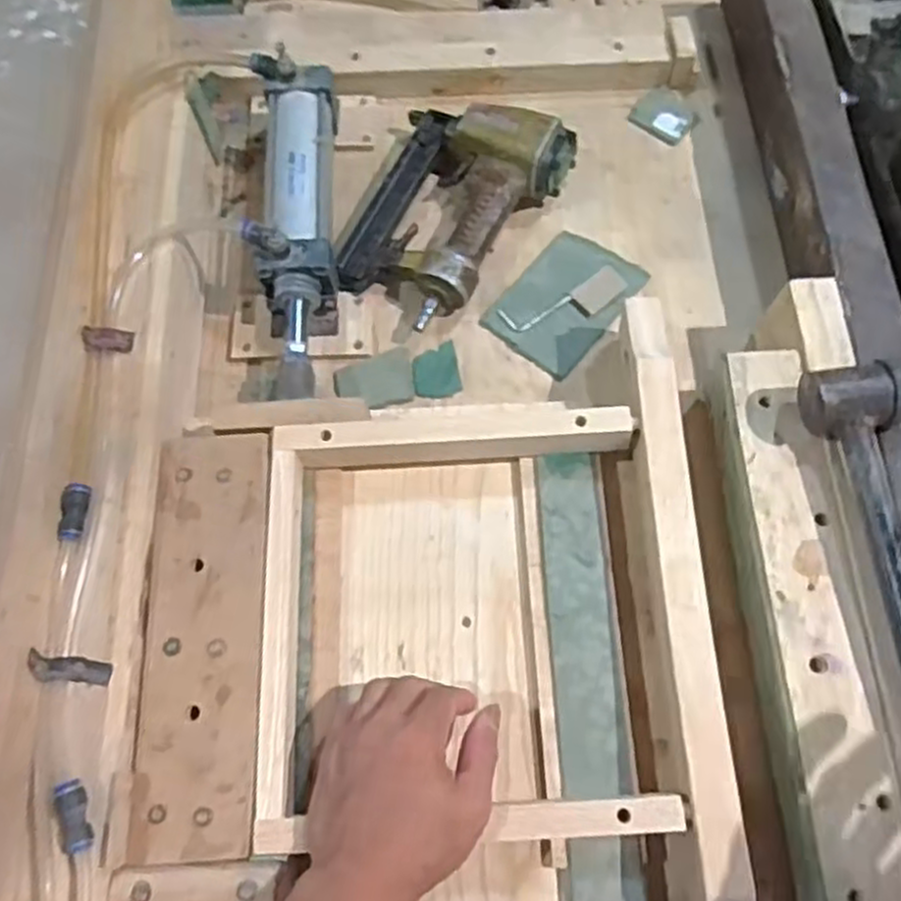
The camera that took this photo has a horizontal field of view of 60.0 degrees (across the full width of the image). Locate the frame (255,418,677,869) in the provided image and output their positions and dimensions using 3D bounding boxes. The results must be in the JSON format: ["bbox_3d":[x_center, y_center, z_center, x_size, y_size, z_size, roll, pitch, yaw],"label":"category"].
[{"bbox_3d":[0.006,0.110,0.550,0.266,0.042,0.296,-1,69,-2],"label":"frame"}]

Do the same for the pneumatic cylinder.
[{"bbox_3d":[-0.134,-0.192,0.676,0.066,0.084,0.322,-2,69,-3],"label":"pneumatic cylinder"}]

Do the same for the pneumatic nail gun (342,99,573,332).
[{"bbox_3d":[-0.008,-0.229,0.703,0.152,0.056,0.225,33,71,11],"label":"pneumatic nail gun"}]

